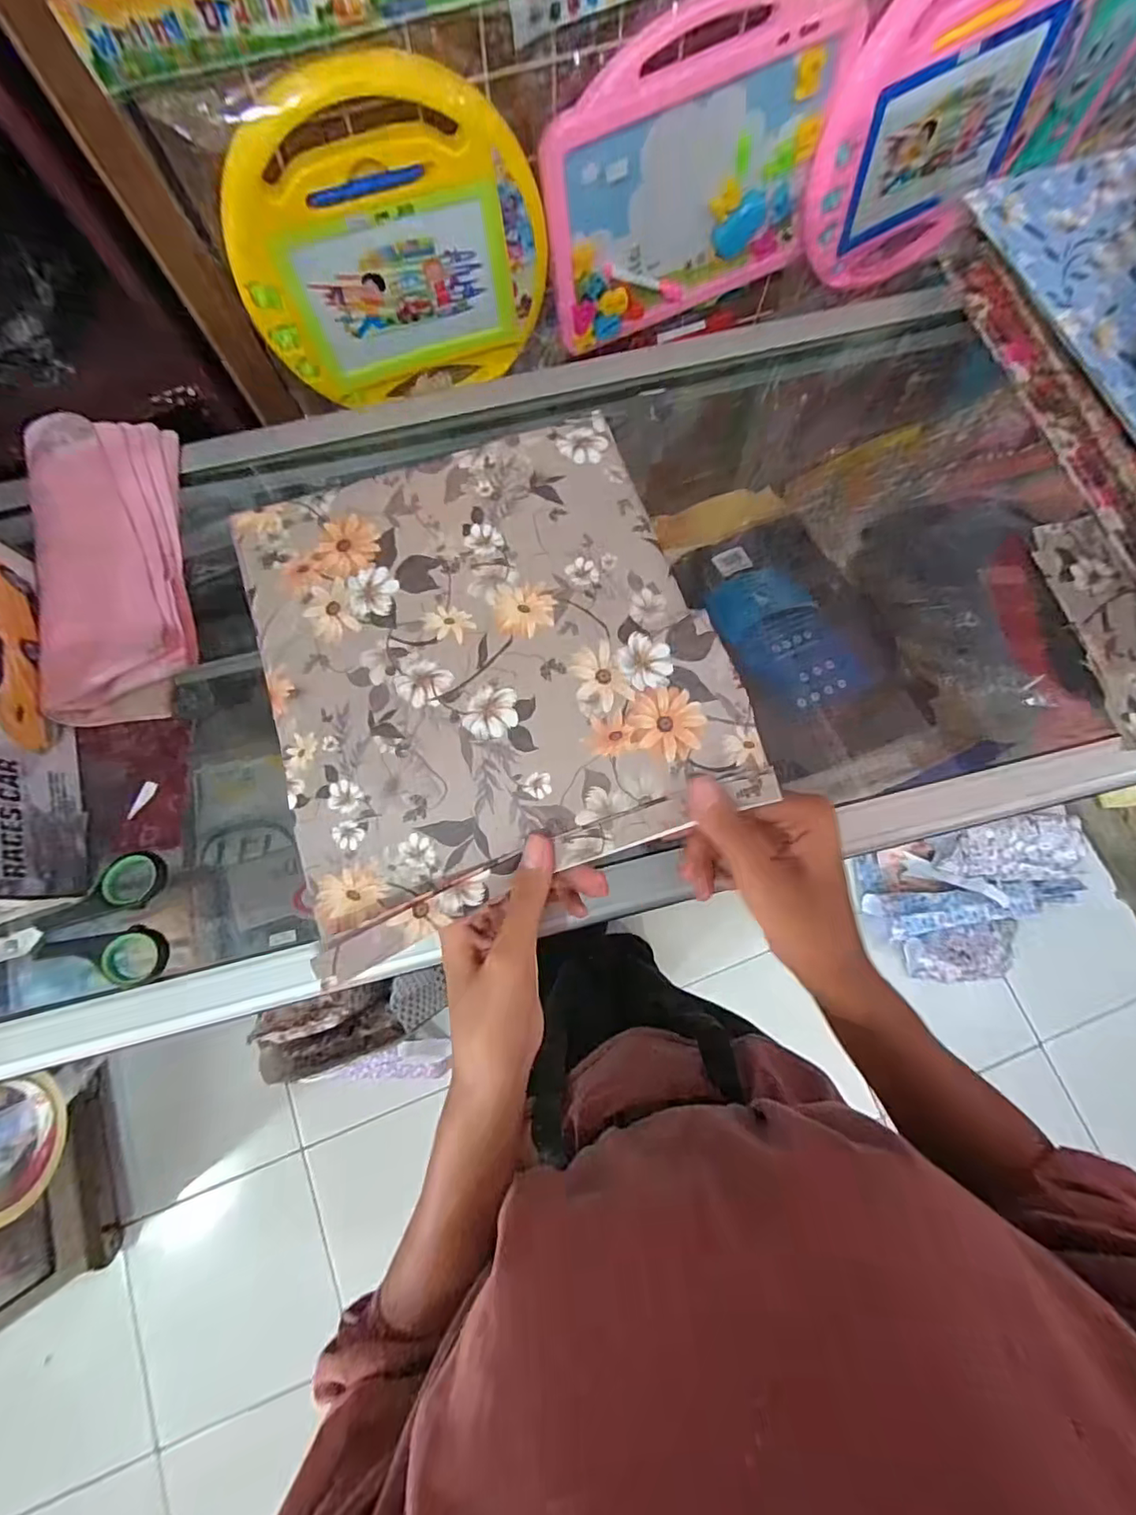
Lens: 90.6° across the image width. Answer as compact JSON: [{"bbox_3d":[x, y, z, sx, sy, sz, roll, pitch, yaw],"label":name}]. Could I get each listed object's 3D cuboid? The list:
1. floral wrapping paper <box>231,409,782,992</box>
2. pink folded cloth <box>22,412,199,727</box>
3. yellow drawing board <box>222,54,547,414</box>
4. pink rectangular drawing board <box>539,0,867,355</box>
[{"bbox_3d":[-0.039,-0.051,0.283,0.216,0.019,0.237,-17,77,-4],"label":"floral wrapping paper"},{"bbox_3d":[-0.297,-0.131,0.364,0.085,0.026,0.229,-15,76,-3],"label":"pink folded cloth"},{"bbox_3d":[-0.158,-0.456,0.522,0.267,0.242,0.028,-17,77,-4],"label":"yellow drawing board"},{"bbox_3d":[0.116,-0.551,0.549,0.281,0.228,0.029,-22,77,-5],"label":"pink rectangular drawing board"}]

